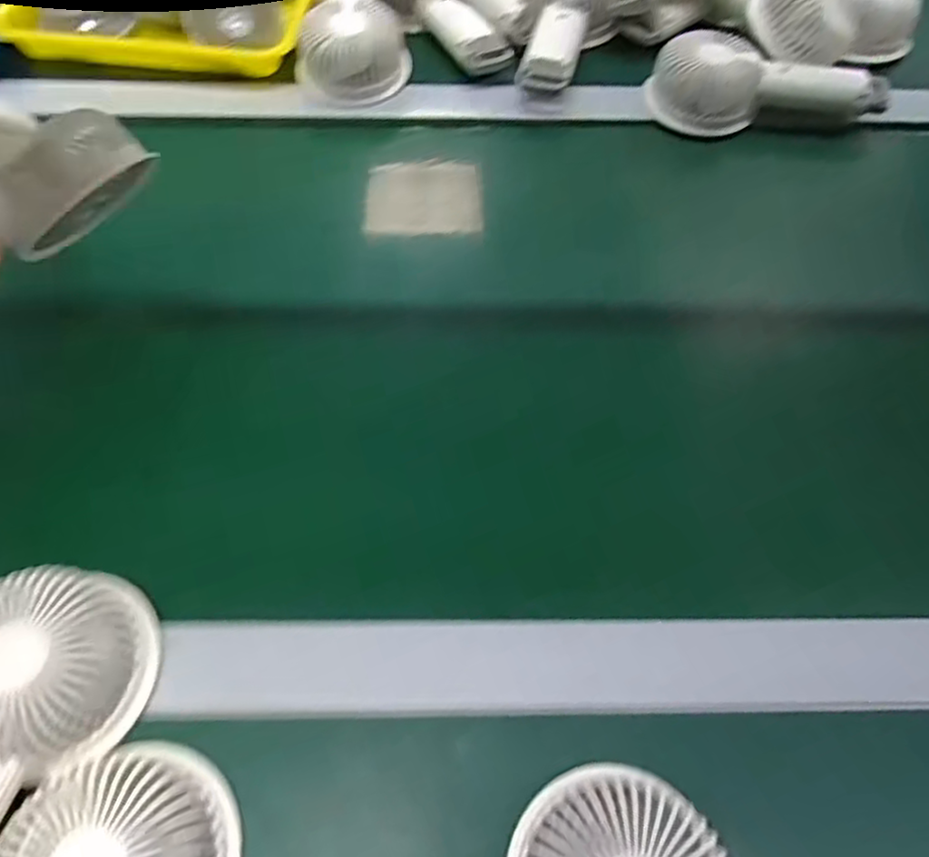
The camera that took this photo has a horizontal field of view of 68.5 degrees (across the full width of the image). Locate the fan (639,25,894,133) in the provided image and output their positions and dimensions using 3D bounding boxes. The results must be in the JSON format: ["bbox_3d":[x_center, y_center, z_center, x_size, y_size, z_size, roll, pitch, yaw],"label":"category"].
[{"bbox_3d":[0.234,-0.263,0.530,0.179,0.044,0.068,11,60,6],"label":"fan"}]

